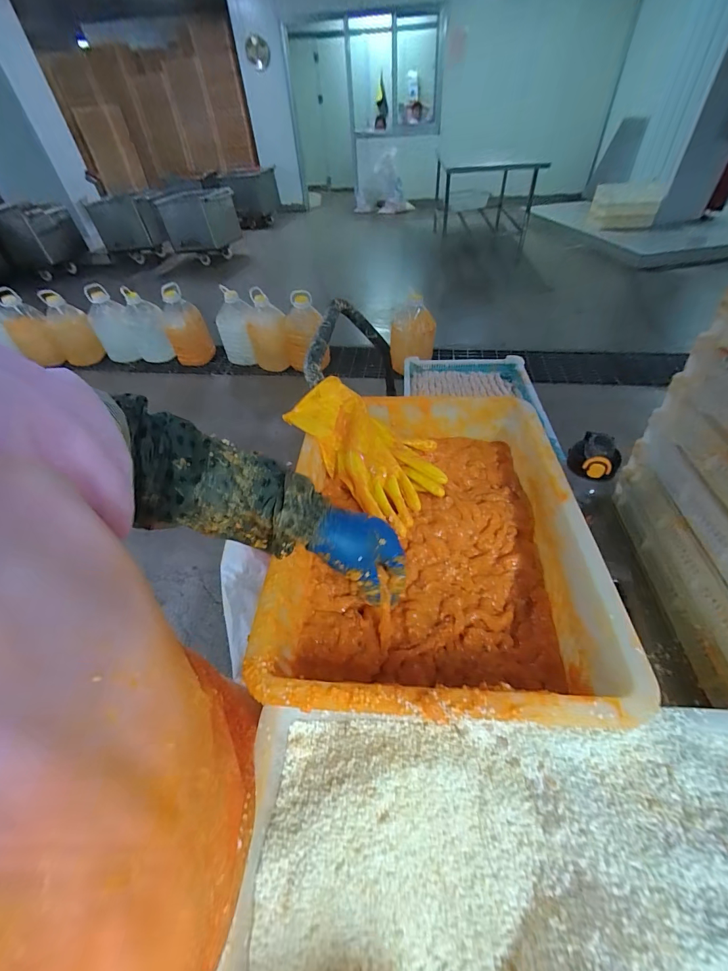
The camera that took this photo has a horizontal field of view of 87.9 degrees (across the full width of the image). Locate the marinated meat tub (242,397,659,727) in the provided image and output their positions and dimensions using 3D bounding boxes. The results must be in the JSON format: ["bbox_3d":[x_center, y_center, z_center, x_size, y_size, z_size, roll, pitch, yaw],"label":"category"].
[{"bbox_3d":[0.098,0.049,0.573,0.392,0.133,0.553,0,46,5],"label":"marinated meat tub"}]

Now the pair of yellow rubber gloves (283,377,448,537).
[{"bbox_3d":[0.018,-0.069,0.648,0.195,0.057,0.304,-31,65,-23],"label":"pair of yellow rubber gloves"}]

